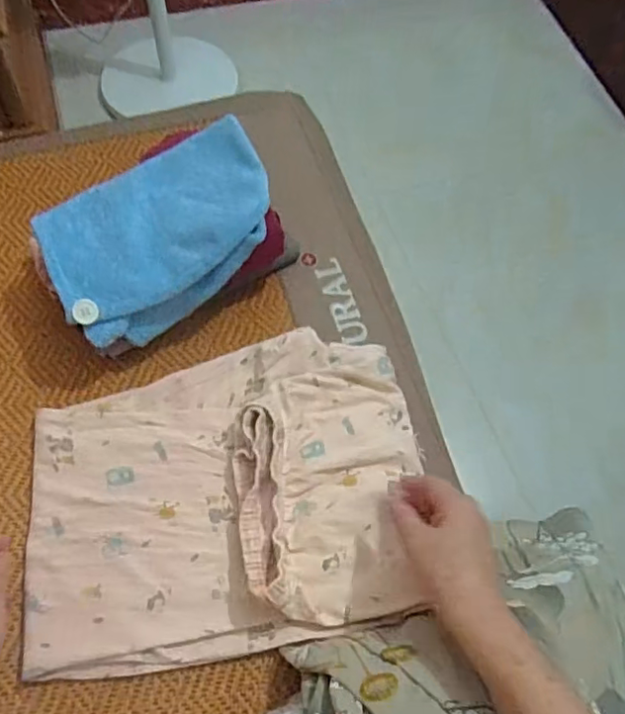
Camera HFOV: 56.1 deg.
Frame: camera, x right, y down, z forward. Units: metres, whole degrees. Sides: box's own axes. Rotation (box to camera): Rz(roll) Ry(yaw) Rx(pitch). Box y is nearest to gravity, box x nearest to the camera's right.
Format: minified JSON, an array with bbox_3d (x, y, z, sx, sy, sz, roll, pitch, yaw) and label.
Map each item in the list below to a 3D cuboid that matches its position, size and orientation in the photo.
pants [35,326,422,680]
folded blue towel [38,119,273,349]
[{"bbox_3d":[-0.073,0.115,0.513,0.340,0.040,0.255,-11,65,-7],"label":"pants"},{"bbox_3d":[-0.145,-0.126,0.566,0.223,0.064,0.153,-32,69,-18],"label":"folded blue towel"}]

